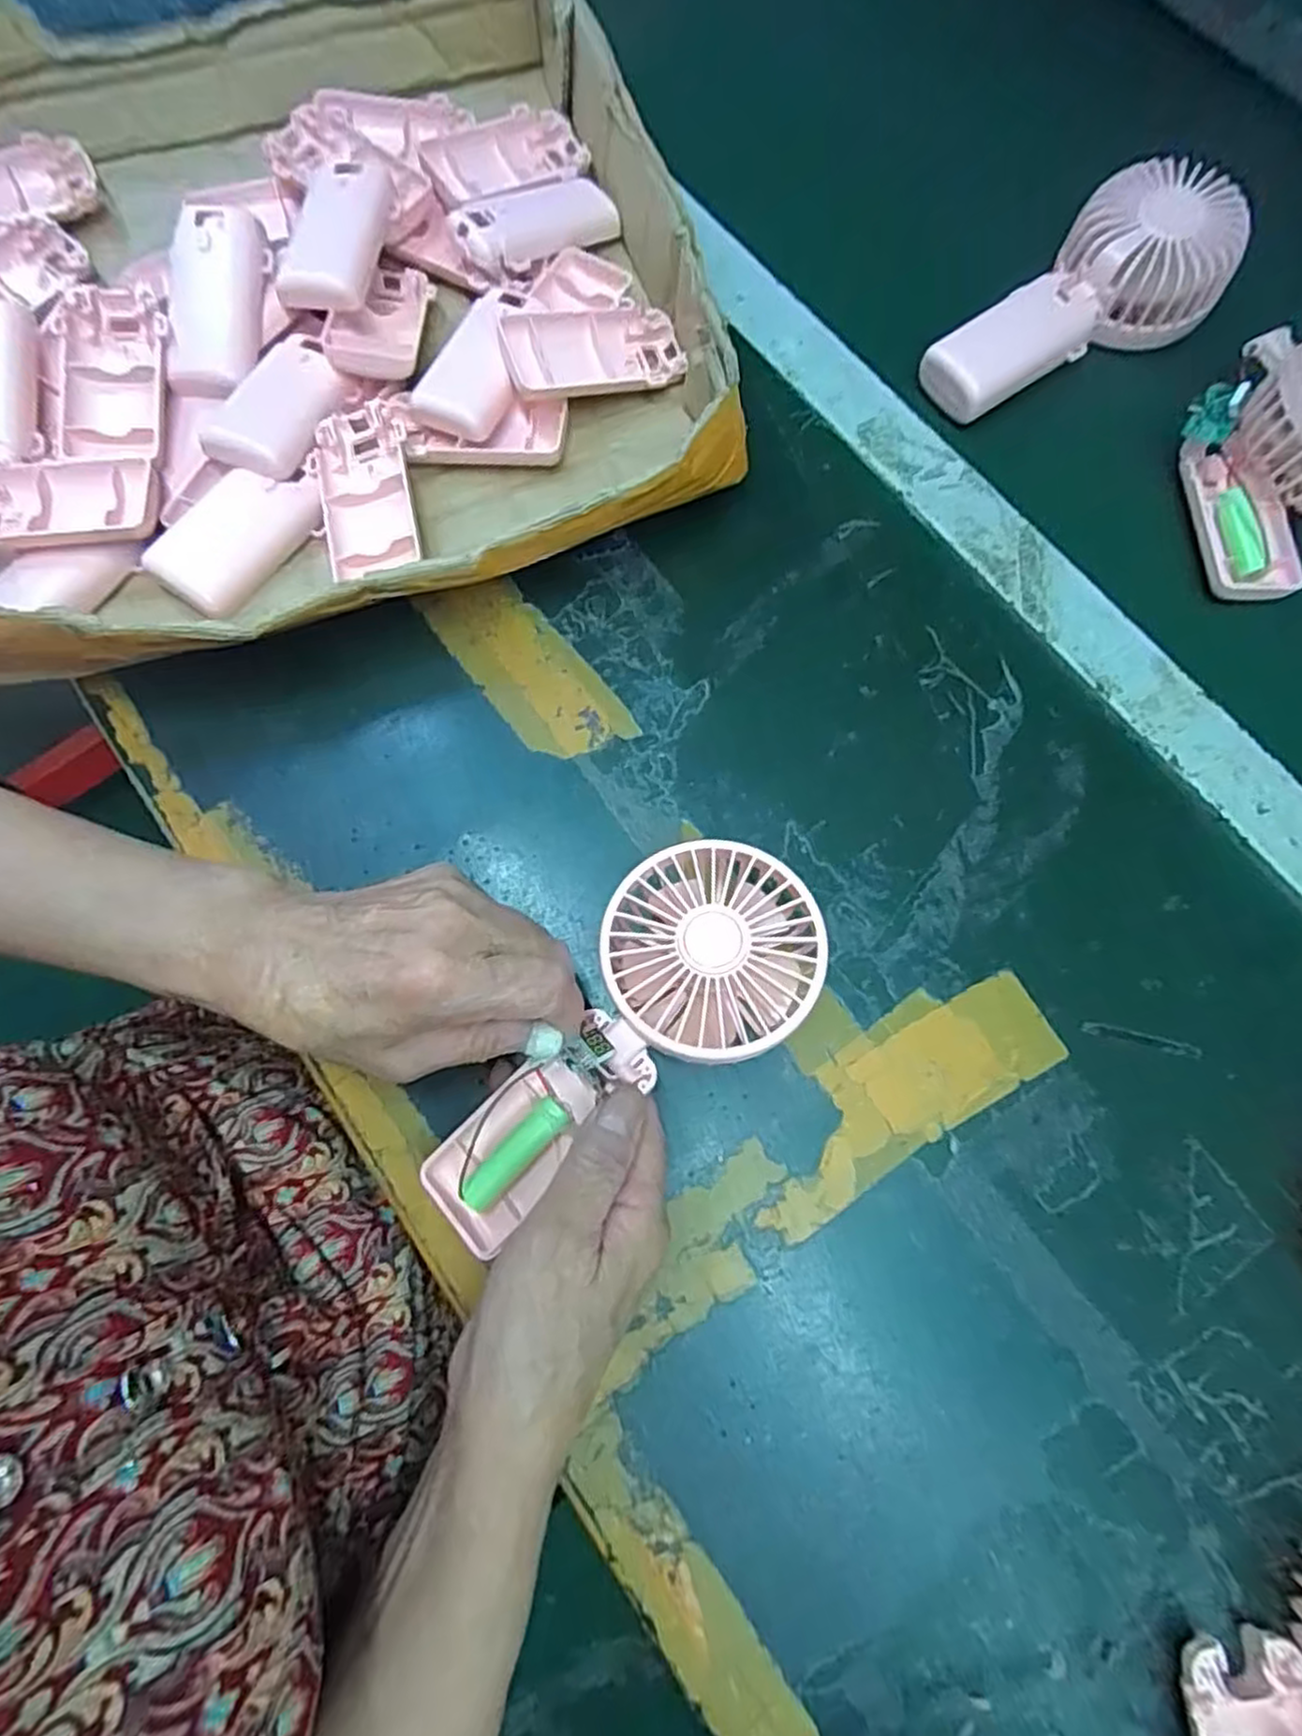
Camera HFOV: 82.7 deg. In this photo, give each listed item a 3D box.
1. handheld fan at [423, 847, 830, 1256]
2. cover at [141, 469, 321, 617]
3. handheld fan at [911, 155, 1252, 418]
[{"bbox_3d":[-0.013,0.066,0.289,0.181,0.030,0.080,-43,80,-2],"label":"handheld fan"},{"bbox_3d":[-0.198,-0.161,0.356,0.043,0.020,0.084,42,77,-10],"label":"cover"},{"bbox_3d":[0.230,-0.296,0.386,0.159,0.049,0.080,-41,79,-10],"label":"handheld fan"}]

